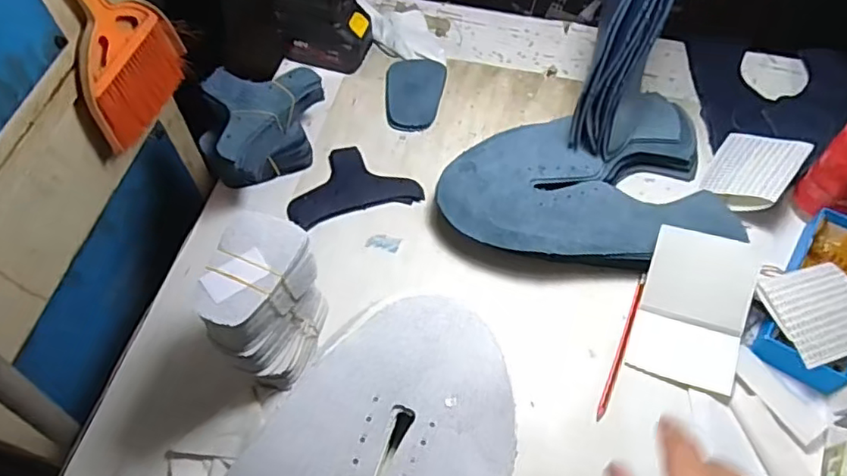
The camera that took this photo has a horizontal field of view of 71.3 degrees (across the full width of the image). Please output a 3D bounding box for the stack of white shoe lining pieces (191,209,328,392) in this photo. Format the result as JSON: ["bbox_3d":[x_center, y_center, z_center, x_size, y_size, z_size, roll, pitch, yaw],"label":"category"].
[{"bbox_3d":[-0.133,0.064,0.516,0.068,0.156,0.105,11,59,7],"label":"stack of white shoe lining pieces"}]

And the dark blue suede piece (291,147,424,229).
[{"bbox_3d":[-0.085,-0.064,0.680,0.145,0.004,0.094,-15,60,-9],"label":"dark blue suede piece"}]

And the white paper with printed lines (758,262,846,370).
[{"bbox_3d":[0.373,0.068,0.551,0.094,0.009,0.087,-16,64,-15],"label":"white paper with printed lines"}]

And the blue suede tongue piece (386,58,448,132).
[{"bbox_3d":[-0.014,-0.181,0.742,0.074,0.018,0.111,9,59,5],"label":"blue suede tongue piece"}]

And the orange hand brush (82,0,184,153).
[{"bbox_3d":[-0.330,-0.206,0.649,0.026,0.180,0.157,12,59,7],"label":"orange hand brush"}]

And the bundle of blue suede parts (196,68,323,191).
[{"bbox_3d":[-0.183,-0.118,0.650,0.091,0.107,0.149,27,62,16],"label":"bundle of blue suede parts"}]

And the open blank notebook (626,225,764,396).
[{"bbox_3d":[0.267,0.068,0.584,0.094,0.025,0.149,14,78,23],"label":"open blank notebook"}]

